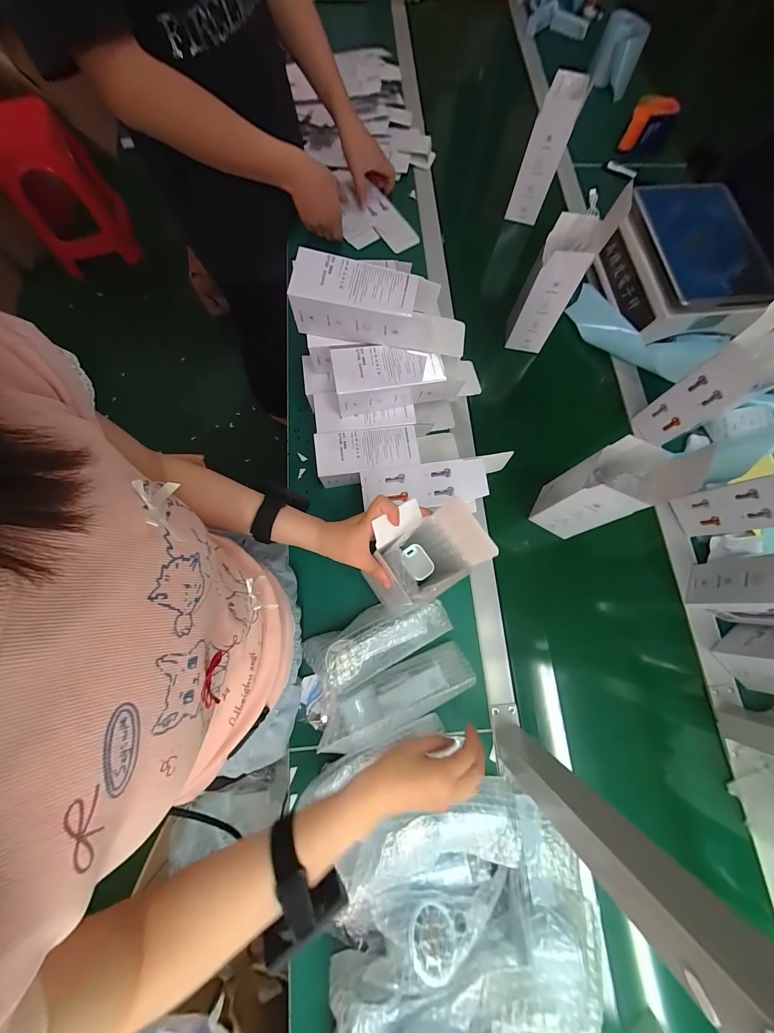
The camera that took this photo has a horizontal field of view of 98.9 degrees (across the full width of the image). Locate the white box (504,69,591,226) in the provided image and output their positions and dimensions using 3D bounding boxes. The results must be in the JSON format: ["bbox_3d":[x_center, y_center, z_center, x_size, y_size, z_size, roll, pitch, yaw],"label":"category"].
[{"bbox_3d":[0.315,-0.730,0.660,0.068,0.172,0.097,20,76,4],"label":"white box"}]

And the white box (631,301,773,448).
[{"bbox_3d":[0.509,-0.203,0.508,0.080,0.223,0.084,-23,77,-7],"label":"white box"}]

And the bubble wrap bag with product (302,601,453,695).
[{"bbox_3d":[-0.022,0.182,0.477,0.202,0.061,0.090,-25,77,-7],"label":"bubble wrap bag with product"}]

